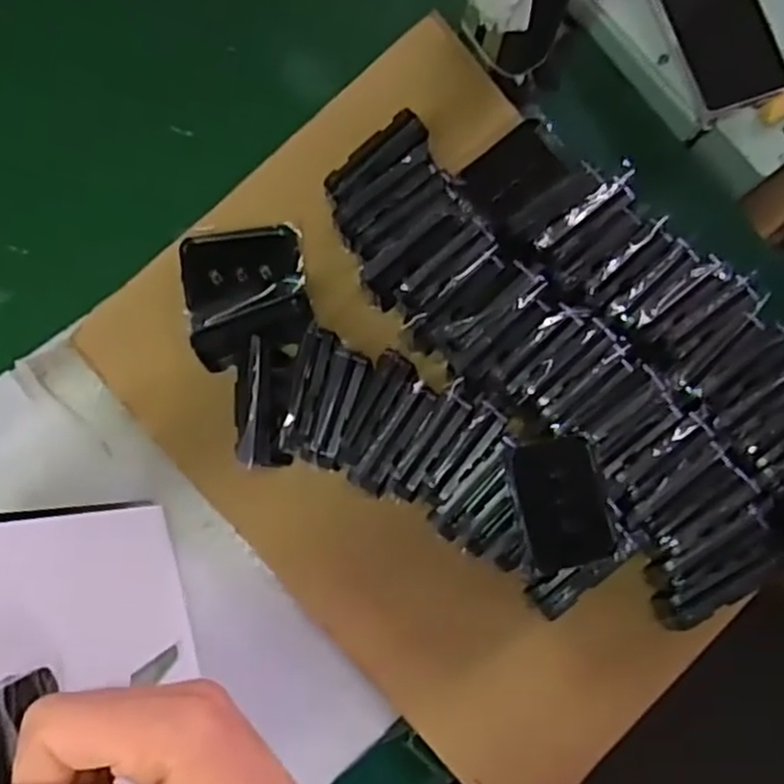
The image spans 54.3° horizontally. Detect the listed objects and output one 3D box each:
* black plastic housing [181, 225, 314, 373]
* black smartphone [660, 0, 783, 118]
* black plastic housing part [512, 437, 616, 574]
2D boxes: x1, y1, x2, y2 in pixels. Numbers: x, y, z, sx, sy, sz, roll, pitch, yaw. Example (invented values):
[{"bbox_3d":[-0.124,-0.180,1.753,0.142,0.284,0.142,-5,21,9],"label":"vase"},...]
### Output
[{"bbox_3d":[-0.106,-0.073,0.547,0.088,0.053,0.104,-12,85,-3],"label":"black plastic housing"},{"bbox_3d":[0.246,-0.298,0.592,0.069,0.012,0.163,-21,82,5],"label":"black smartphone"},{"bbox_3d":[0.114,0.074,0.513,0.056,0.011,0.085,-12,85,-3],"label":"black plastic housing part"}]

